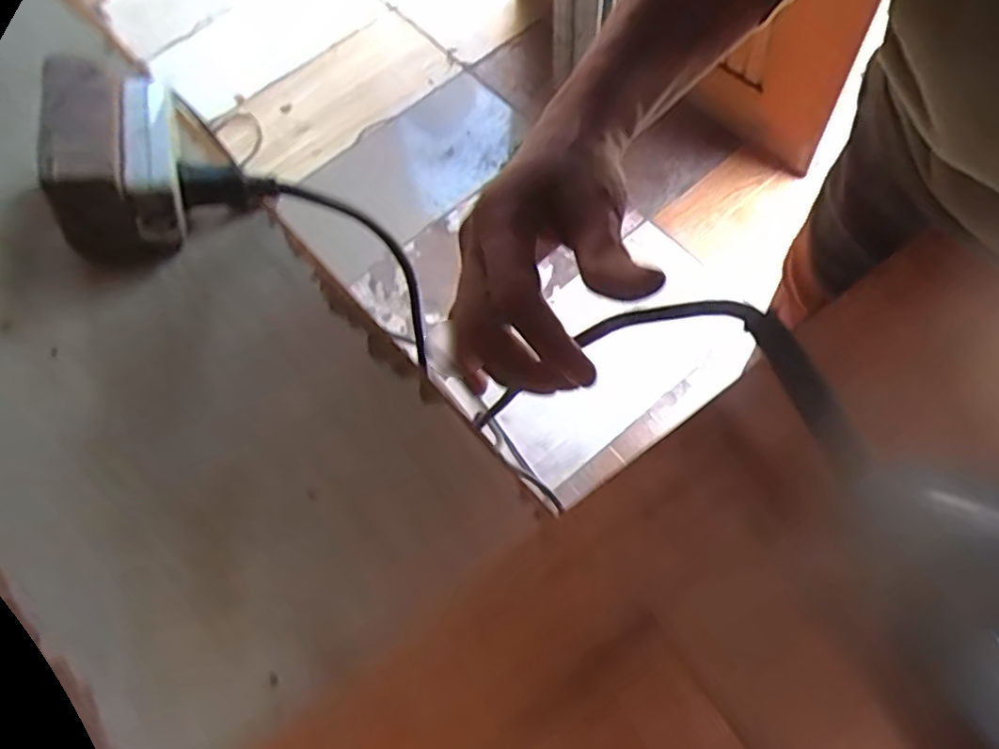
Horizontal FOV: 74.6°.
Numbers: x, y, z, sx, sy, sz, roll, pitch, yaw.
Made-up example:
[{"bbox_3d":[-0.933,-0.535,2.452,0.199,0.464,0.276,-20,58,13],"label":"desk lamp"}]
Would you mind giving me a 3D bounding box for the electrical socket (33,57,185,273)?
[{"bbox_3d":[-0.189,-0.108,0.327,0.063,0.064,0.081,-17,67,-4],"label":"electrical socket"}]

